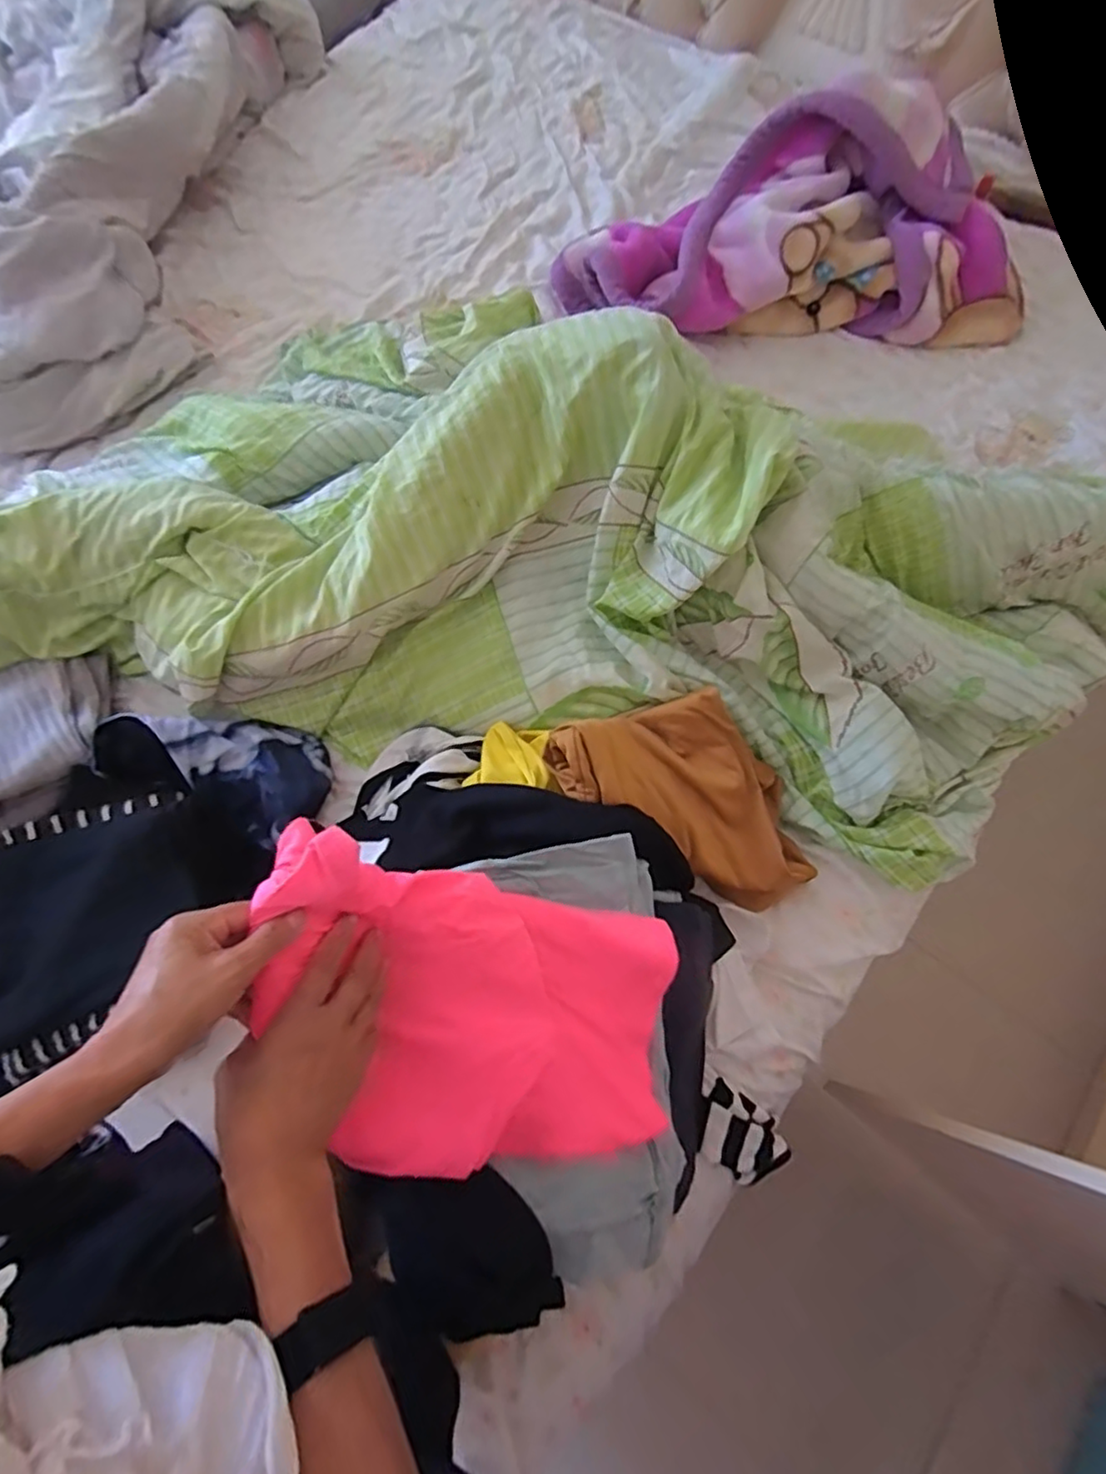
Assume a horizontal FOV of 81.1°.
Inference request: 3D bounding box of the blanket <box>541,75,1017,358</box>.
[{"bbox_3d":[0.374,-0.783,1.005,0.716,0.190,0.319,-7,70,-3],"label":"blanket"}]

